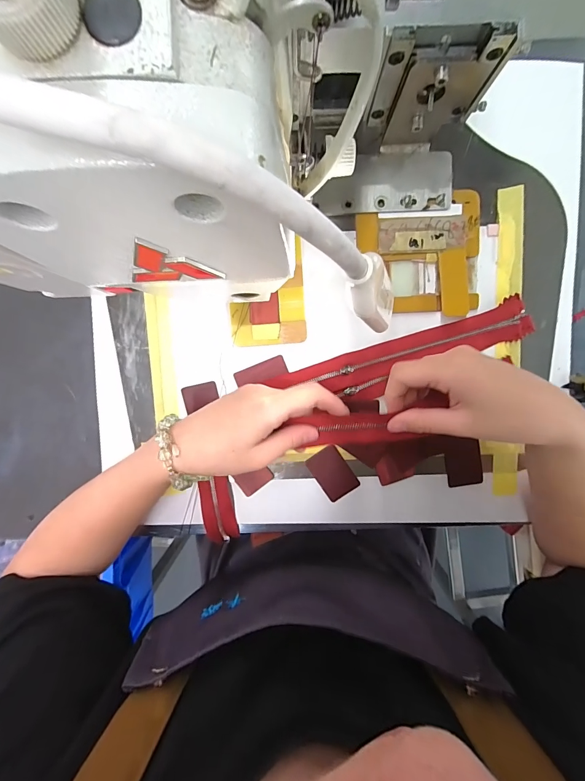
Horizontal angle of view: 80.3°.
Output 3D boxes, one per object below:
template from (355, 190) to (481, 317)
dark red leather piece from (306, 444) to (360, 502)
[{"bbox_3d":[0.119,-0.125,0.322,0.112,0.015,0.110,-3,94,1],"label":"template"},{"bbox_3d":[0.041,0.084,0.349,0.034,0.004,0.052,-34,93,3],"label":"dark red leather piece"}]

